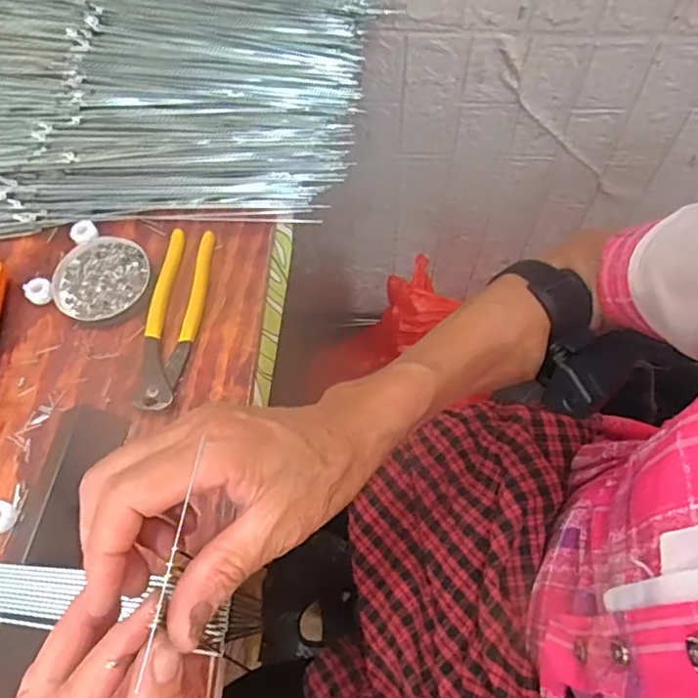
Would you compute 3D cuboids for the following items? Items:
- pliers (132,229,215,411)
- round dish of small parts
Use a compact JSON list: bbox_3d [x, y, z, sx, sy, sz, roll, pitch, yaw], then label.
[{"bbox_3d":[-0.144,-0.028,0.479,0.040,0.012,0.163,2,64,3],"label":"pliers"},{"bbox_3d":[-0.210,-0.060,0.497,0.079,0.011,0.078,-1,64,2],"label":"round dish of small parts"}]

